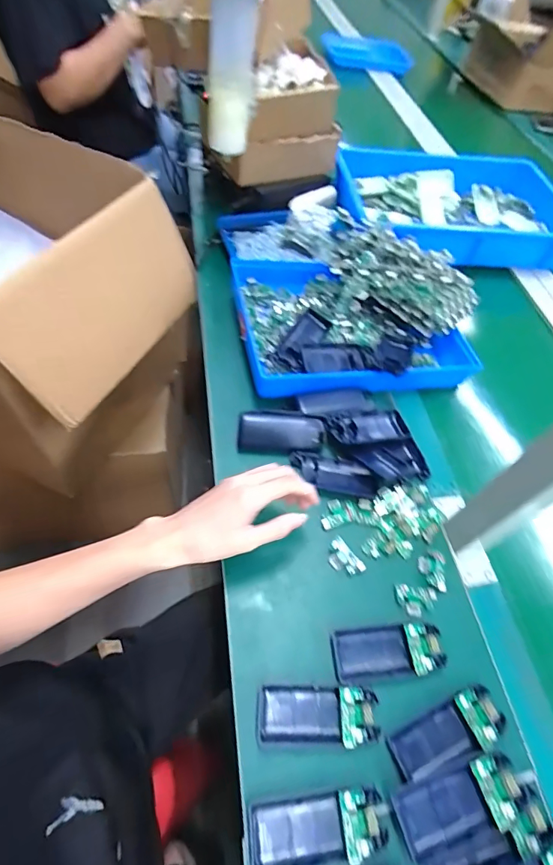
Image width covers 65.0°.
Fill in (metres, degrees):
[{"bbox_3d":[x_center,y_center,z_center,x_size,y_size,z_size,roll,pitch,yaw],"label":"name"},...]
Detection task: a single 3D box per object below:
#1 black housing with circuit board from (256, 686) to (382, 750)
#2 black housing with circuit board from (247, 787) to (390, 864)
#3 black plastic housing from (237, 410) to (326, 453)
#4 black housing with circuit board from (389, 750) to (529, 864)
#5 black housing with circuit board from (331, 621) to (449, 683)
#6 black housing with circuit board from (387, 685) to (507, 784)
[{"bbox_3d":[0.035,0.239,0.367,0.101,0.011,0.041,2,55,-3],"label":"black housing with circuit board"},{"bbox_3d":[0.031,0.300,0.328,0.100,0.014,0.041,-3,55,-6],"label":"black housing with circuit board"},{"bbox_3d":[0.007,0.000,0.521,0.102,0.032,0.042,4,55,-6],"label":"black plastic housing"},{"bbox_3d":[0.141,0.287,0.336,0.100,0.022,0.042,-12,57,-12],"label":"black housing with circuit board"},{"bbox_3d":[0.104,0.201,0.400,0.103,0.011,0.043,-3,55,-6],"label":"black housing with circuit board"},{"bbox_3d":[0.145,0.253,0.366,0.102,0.011,0.041,-15,58,-14],"label":"black housing with circuit board"}]

